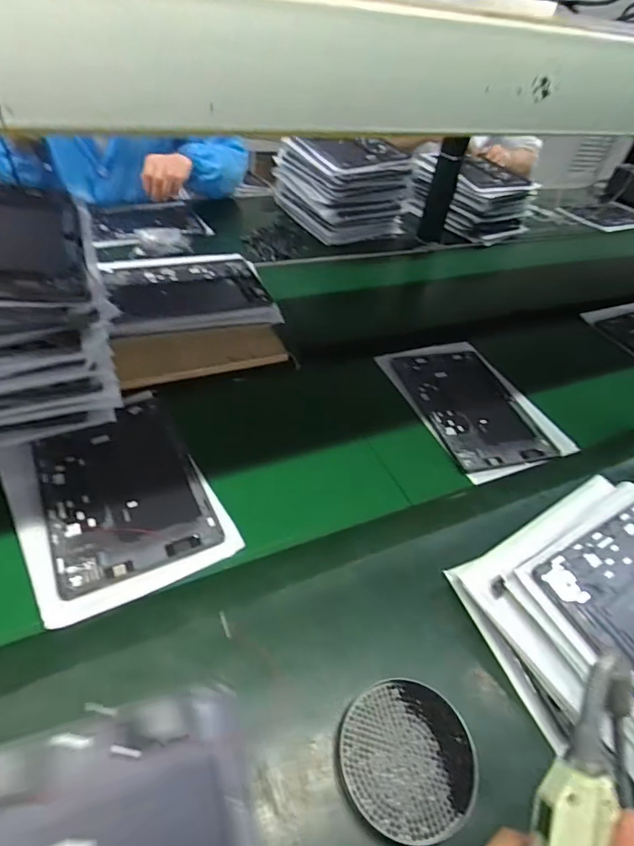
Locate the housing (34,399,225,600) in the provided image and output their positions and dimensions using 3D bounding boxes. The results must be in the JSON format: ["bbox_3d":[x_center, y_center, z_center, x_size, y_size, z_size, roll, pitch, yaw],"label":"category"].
[{"bbox_3d":[-0.231,0.072,0.577,0.165,0.007,0.245,-17,50,-24],"label":"housing"}]

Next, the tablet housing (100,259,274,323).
[{"bbox_3d":[-0.219,-0.234,0.827,0.253,0.013,0.193,-14,42,-26],"label":"tablet housing"}]

